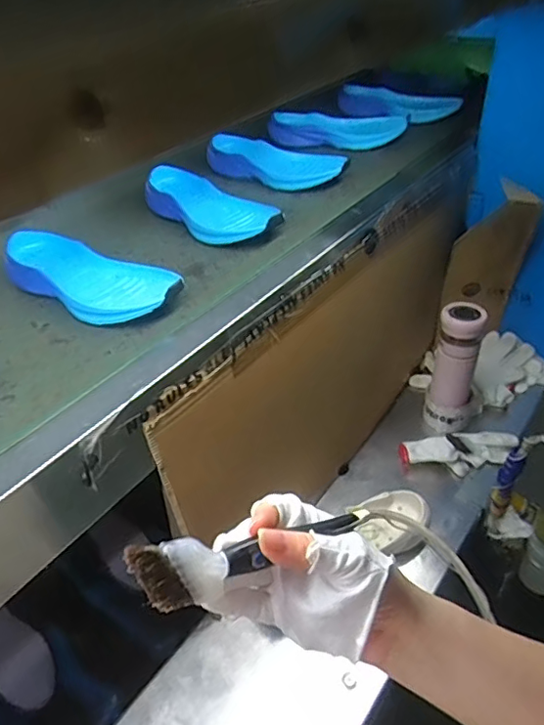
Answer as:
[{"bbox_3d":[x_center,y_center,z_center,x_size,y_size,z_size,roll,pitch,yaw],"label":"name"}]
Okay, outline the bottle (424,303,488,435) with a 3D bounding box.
[{"bbox_3d":[0.319,0.014,0.933,0.090,0.223,0.073,2,40,11],"label":"bottle"}]

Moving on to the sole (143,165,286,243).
[{"bbox_3d":[-0.087,-0.207,0.715,0.077,0.031,0.229,-32,50,-29],"label":"sole"}]

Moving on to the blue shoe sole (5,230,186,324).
[{"bbox_3d":[-0.199,-0.094,0.592,0.225,0.036,0.096,16,45,20],"label":"blue shoe sole"}]

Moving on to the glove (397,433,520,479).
[{"bbox_3d":[0.321,0.153,0.931,0.197,0.044,0.074,-8,39,-1],"label":"glove"}]

